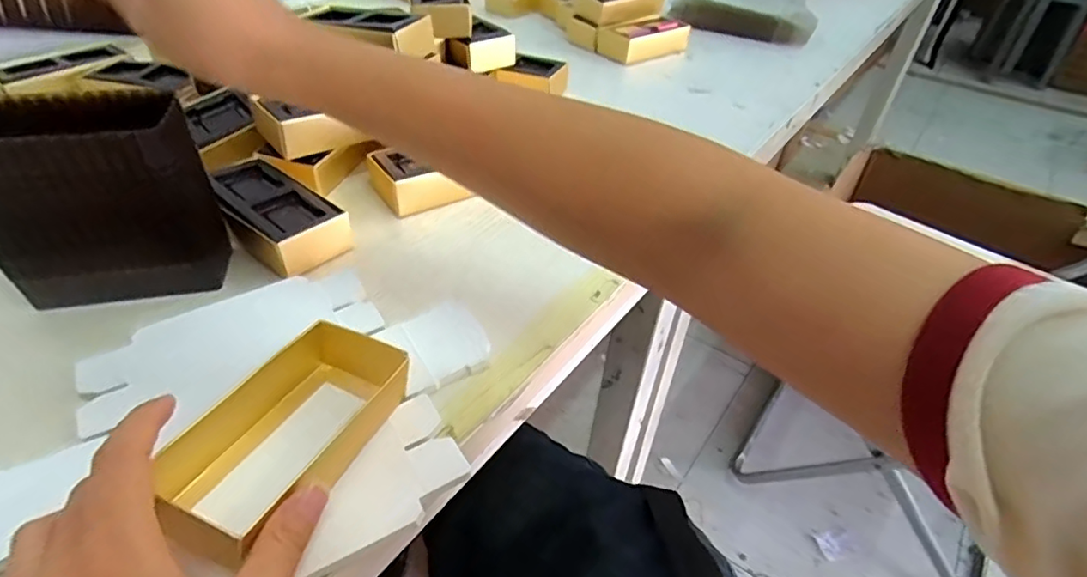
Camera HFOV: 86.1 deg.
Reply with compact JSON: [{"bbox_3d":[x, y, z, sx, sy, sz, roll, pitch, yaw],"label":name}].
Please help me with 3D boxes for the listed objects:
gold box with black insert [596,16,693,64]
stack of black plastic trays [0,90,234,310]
[{"bbox_3d":[0.132,-0.324,0.753,0.110,0.031,0.066,-28,49,-31],"label":"gold box with black insert"},{"bbox_3d":[-0.266,-0.055,0.350,0.113,0.107,0.059,-7,42,-12],"label":"stack of black plastic trays"}]

